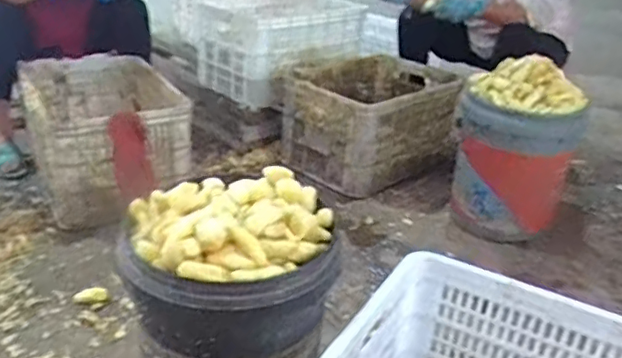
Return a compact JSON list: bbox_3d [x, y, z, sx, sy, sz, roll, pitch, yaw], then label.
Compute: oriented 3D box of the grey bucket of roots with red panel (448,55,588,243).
[{"bbox_3d":[0.543,-0.094,1.599,0.299,0.440,0.313,10,25,16],"label":"grey bucket of roots with red panel"}]

